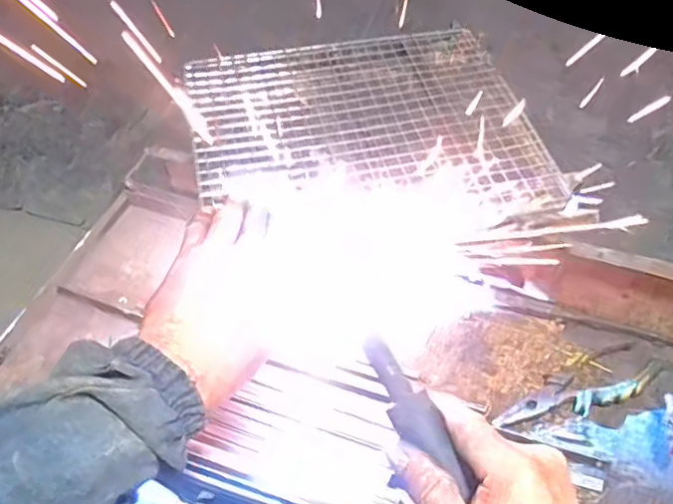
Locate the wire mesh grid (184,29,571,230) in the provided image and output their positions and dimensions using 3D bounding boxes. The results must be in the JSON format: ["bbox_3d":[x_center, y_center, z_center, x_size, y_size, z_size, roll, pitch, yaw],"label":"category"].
[{"bbox_3d":[0.022,-0.113,0.521,0.283,0.012,0.249,-10,53,-8],"label":"wire mesh grid"}]

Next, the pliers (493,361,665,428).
[{"bbox_3d":[0.203,0.118,0.498,0.149,0.009,0.031,-11,52,-5],"label":"pliers"}]

